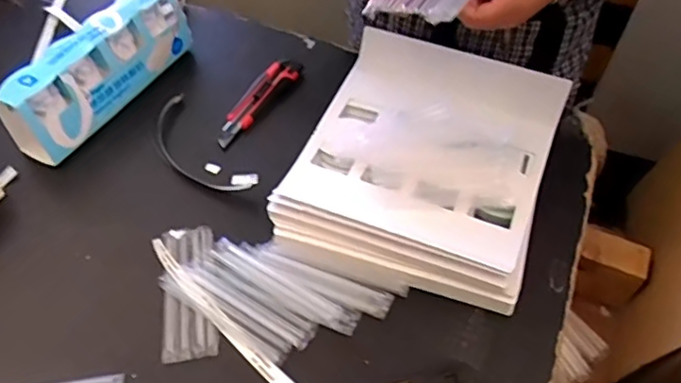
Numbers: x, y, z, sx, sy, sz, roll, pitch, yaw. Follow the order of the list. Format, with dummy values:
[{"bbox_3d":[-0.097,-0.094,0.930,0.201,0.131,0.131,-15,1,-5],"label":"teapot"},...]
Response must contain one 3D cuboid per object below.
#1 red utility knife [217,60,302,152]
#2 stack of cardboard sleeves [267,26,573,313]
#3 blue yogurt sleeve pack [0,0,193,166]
[{"bbox_3d":[-0.113,-0.129,0.806,0.044,0.025,0.178,28,57,19],"label":"red utility knife"},{"bbox_3d":[0.097,-0.036,0.698,0.285,0.094,0.312,17,54,12],"label":"stack of cardboard sleeves"},{"bbox_3d":[-0.312,-0.162,0.769,0.069,0.102,0.269,24,56,17],"label":"blue yogurt sleeve pack"}]

